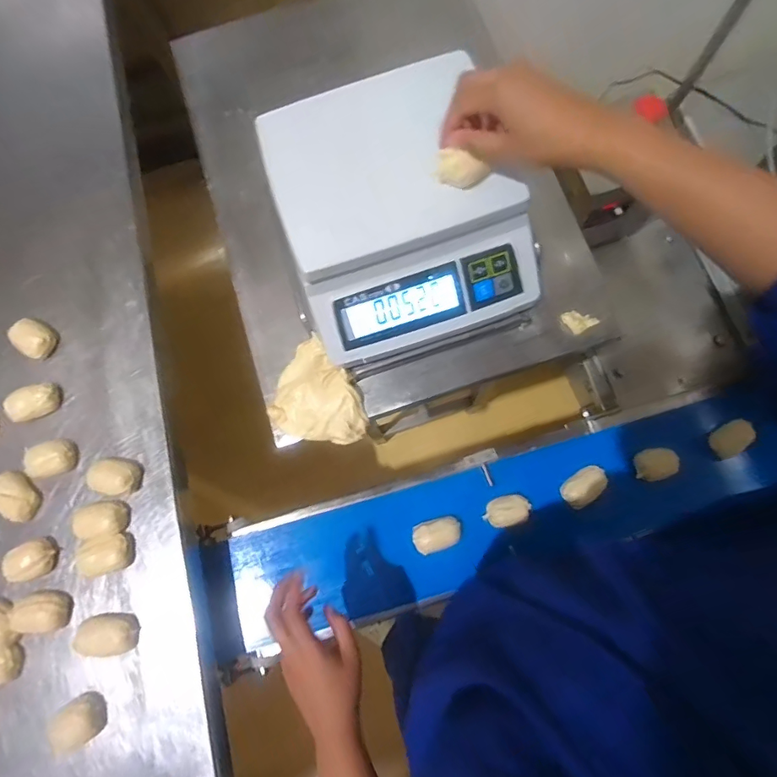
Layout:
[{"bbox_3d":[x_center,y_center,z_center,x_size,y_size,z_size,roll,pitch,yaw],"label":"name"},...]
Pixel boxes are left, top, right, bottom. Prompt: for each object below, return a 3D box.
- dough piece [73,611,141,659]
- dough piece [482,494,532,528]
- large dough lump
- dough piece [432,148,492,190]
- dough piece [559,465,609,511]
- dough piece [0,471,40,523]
[{"bbox_3d":[-0.339,0.293,0.582,0.075,0.032,0.043,-8,76,1],"label":"dough piece"},{"bbox_3d":[0.166,0.171,0.687,0.066,0.014,0.040,-14,77,-5],"label":"dough piece"},{"bbox_3d":[-0.083,0.016,0.554,0.092,0.026,0.118,-39,77,-6],"label":"large dough lump"},{"bbox_3d":[0.067,-0.200,0.453,0.048,0.026,0.018,23,77,4],"label":"dough piece"},{"bbox_3d":[0.275,0.137,0.687,0.066,0.031,0.041,-39,77,-6],"label":"dough piece"},{"bbox_3d":[-0.481,0.137,0.631,0.071,0.026,0.047,36,81,11],"label":"dough piece"}]

